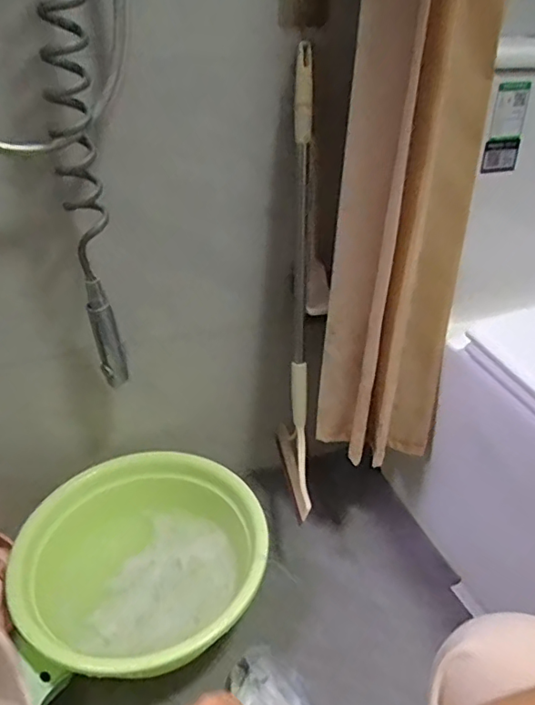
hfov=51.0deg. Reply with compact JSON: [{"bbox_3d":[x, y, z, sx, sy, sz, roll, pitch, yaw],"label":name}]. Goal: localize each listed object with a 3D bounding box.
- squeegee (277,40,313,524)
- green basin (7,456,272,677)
[{"bbox_3d":[0.042,-0.053,0.783,0.057,0.621,0.231,-1,33,1],"label":"squeegee"},{"bbox_3d":[-0.191,0.299,0.834,0.340,0.166,0.357,-1,33,1],"label":"green basin"}]

